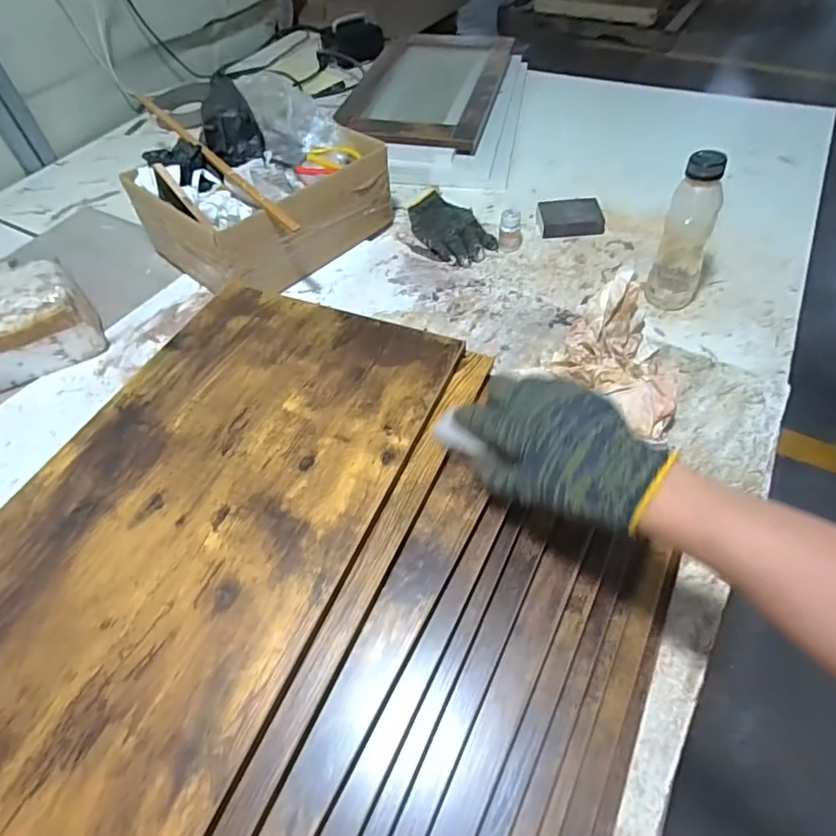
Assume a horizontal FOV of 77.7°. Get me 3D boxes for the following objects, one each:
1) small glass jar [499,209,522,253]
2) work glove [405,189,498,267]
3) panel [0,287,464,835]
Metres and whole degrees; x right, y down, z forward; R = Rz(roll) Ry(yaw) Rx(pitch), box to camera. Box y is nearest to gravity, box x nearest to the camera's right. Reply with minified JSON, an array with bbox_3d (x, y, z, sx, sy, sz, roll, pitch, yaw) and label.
[{"bbox_3d":[0.144,-0.290,0.806,0.036,0.059,0.032,7,54,9],"label":"small glass jar"},{"bbox_3d":[0.050,-0.318,0.863,0.094,0.029,0.180,-25,55,-14],"label":"work glove"},{"bbox_3d":[-0.198,0.107,0.367,0.261,0.010,0.565,18,56,16],"label":"panel"}]

